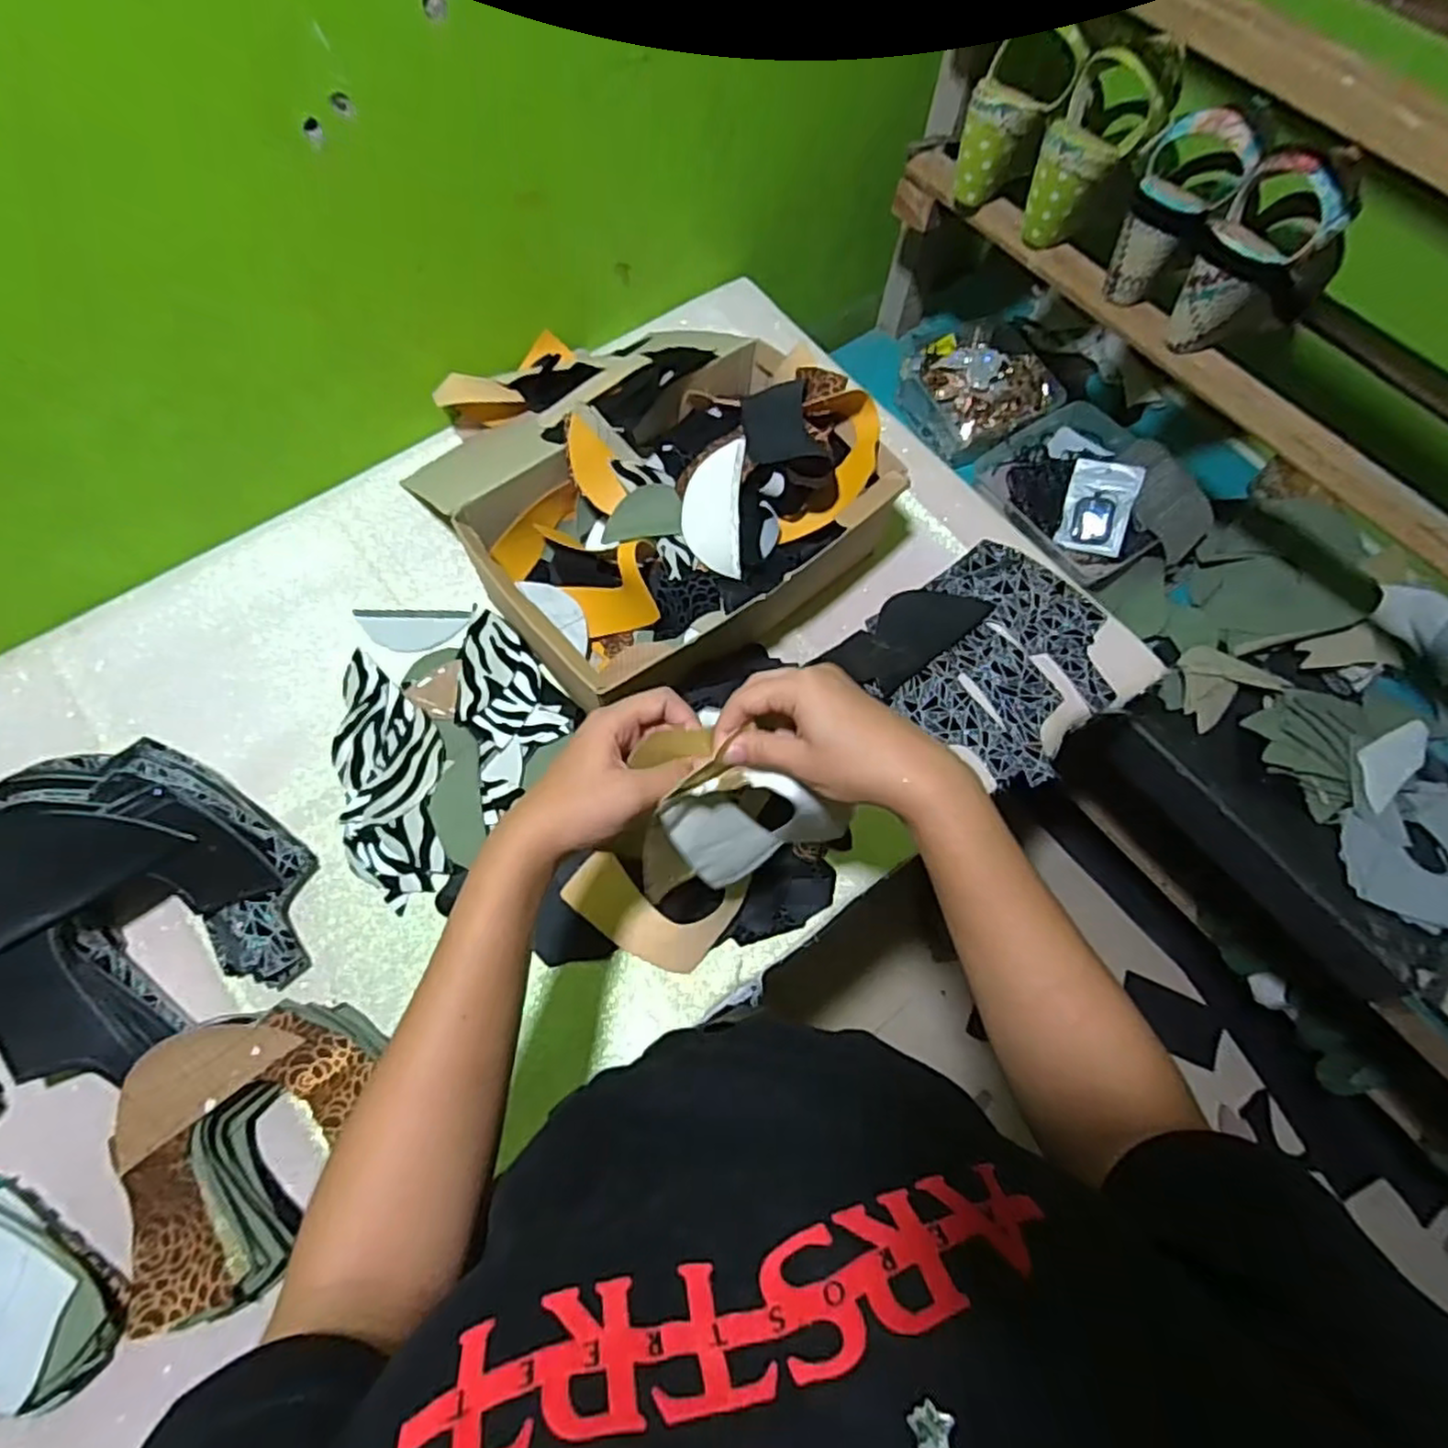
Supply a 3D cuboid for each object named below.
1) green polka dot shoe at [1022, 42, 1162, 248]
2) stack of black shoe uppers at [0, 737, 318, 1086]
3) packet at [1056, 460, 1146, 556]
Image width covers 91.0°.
[{"bbox_3d":[0.322,-0.502,0.626,0.079,0.137,0.076,28,69,9],"label":"green polka dot shoe"},{"bbox_3d":[-0.418,0.119,0.503,0.201,0.092,0.230,-15,68,-9],"label":"stack of black shoe uppers"},{"bbox_3d":[0.414,-0.239,0.786,0.068,0.014,0.098,16,98,21],"label":"packet"}]

